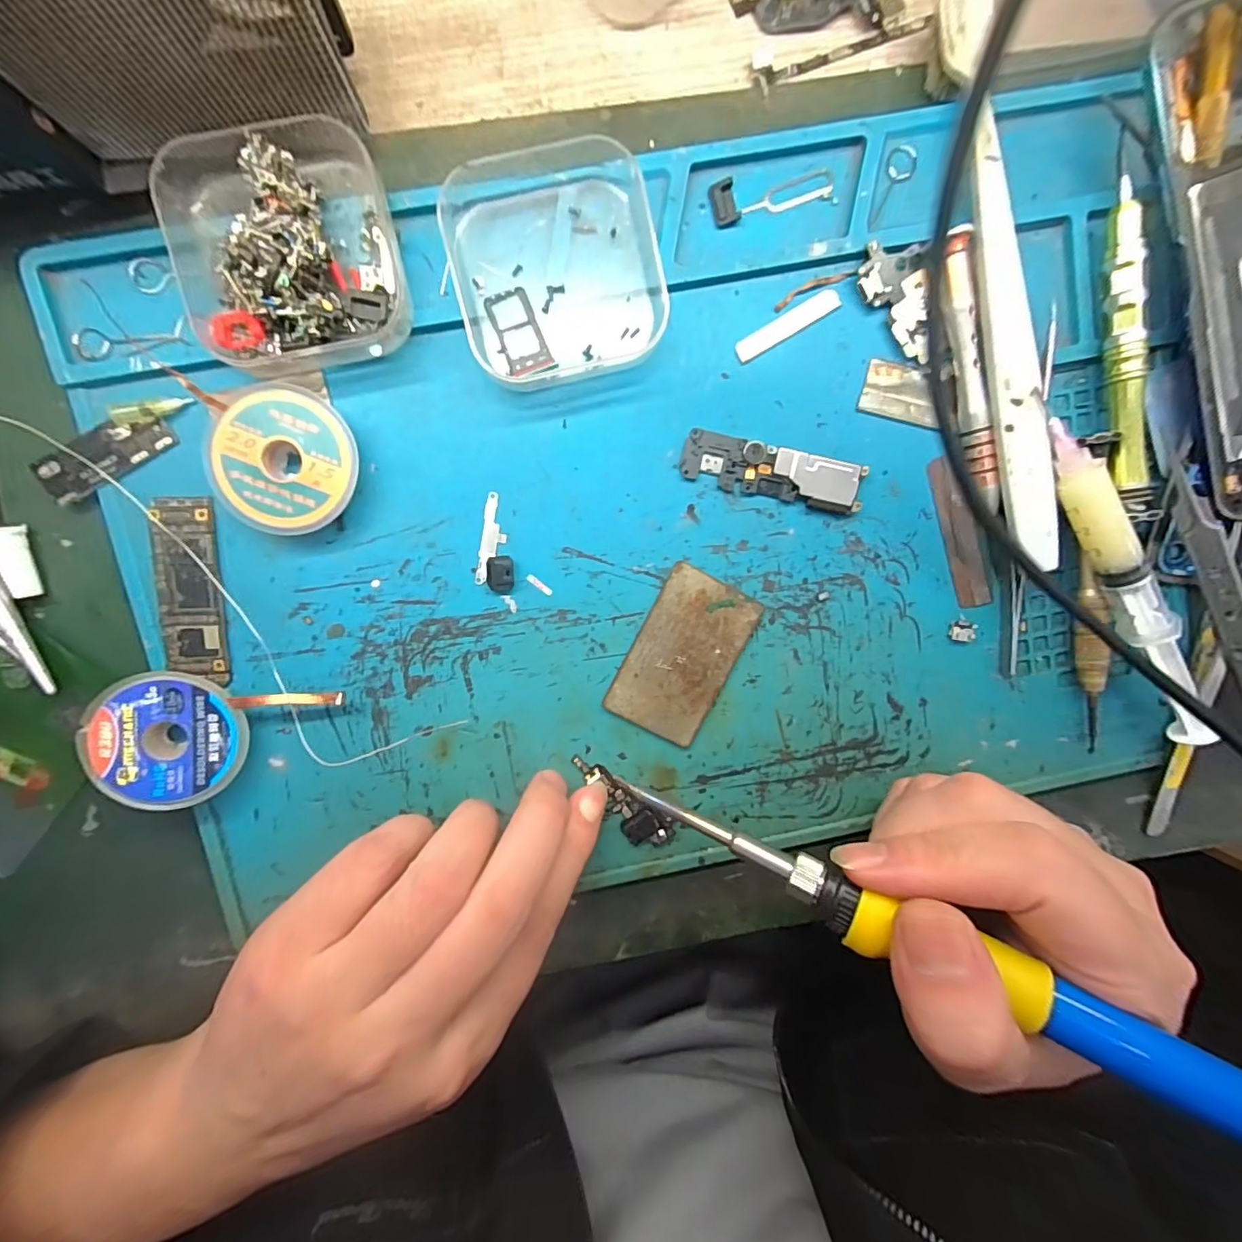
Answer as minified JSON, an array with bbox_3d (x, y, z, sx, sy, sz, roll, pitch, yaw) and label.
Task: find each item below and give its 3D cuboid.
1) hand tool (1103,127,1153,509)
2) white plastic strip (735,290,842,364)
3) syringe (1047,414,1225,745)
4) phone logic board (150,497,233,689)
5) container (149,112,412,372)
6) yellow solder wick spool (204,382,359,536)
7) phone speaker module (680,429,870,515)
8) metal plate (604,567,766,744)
[{"bbox_3d":[0.172,-0.094,0.181,0.011,0.015,0.107,-8,97,-3],"label":"hand tool"},{"bbox_3d":[0.057,-0.102,0.181,0.039,0.004,0.008,-30,98,0],"label":"white plastic strip"},{"bbox_3d":[0.176,-0.010,0.182,0.013,0.011,0.127,-29,98,0],"label":"syringe"},{"bbox_3d":[-0.146,-0.010,0.179,0.019,0.005,0.062,0,97,-4],"label":"phone logic board"},{"bbox_3d":[-0.103,-0.114,0.160,0.064,0.025,0.065,-12,97,-2],"label":"container"},{"bbox_3d":[-0.108,-0.051,0.172,0.044,0.014,0.044,0,97,-4],"label":"yellow solder wick spool"},{"bbox_3d":[0.054,-0.053,0.187,0.064,0.005,0.018,11,96,-5],"label":"phone speaker module"},{"bbox_3d":[0.023,0.013,0.194,0.037,0.004,0.059,28,94,-6],"label":"metal plate"}]

